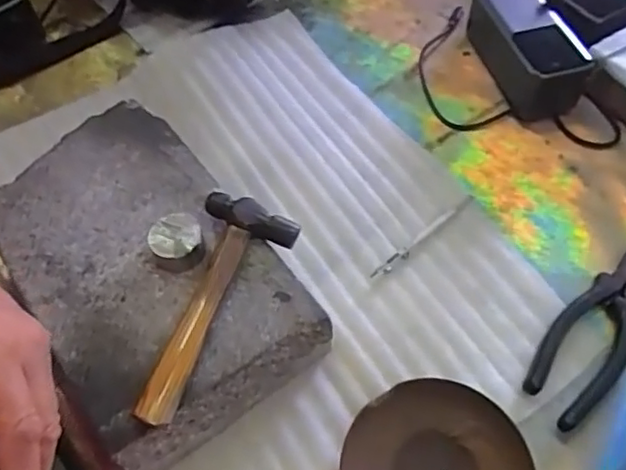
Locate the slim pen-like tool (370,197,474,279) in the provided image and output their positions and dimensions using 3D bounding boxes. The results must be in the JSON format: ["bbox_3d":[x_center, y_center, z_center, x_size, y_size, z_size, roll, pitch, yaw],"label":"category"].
[{"bbox_3d":[0.085,0.001,0.473,0.107,0.008,0.008,-39,64,-19],"label":"slim pen-like tool"}]

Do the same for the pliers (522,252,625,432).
[{"bbox_3d":[0.202,0.061,0.423,0.158,0.017,0.049,-41,64,-20],"label":"pliers"}]

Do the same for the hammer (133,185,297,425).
[{"bbox_3d":[-0.071,0.041,0.385,0.060,0.028,0.150,21,62,16],"label":"hammer"}]

